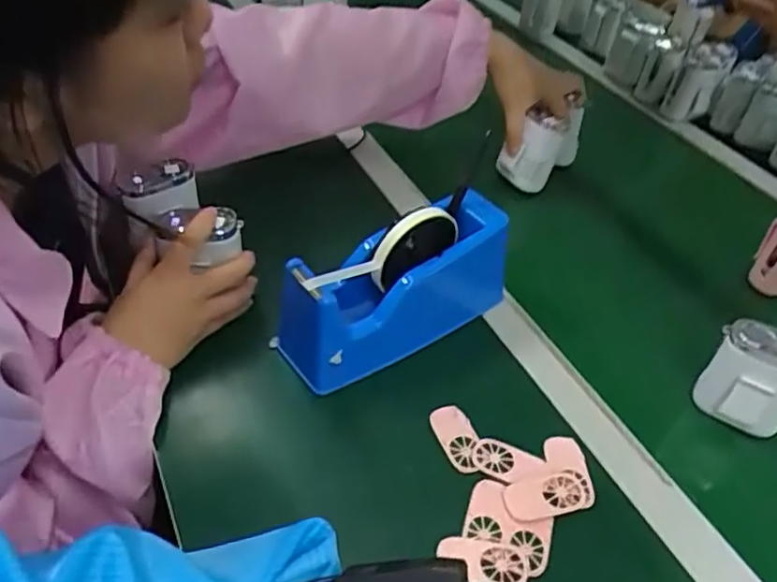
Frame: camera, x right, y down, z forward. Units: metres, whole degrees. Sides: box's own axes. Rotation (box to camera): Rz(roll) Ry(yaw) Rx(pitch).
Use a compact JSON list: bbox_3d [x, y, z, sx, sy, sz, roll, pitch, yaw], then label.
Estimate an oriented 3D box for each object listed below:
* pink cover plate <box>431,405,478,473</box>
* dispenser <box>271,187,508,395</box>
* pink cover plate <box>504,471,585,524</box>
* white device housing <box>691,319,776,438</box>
[{"bbox_3d":[0.053,0.111,0.493,0.028,0.006,0.056,-20,50,-14],"label":"pink cover plate"},{"bbox_3d":[0.010,-0.007,0.537,0.200,0.106,0.067,-21,47,-28],"label":"dispenser"},{"bbox_3d":[0.109,0.143,0.458,0.058,0.004,0.029,-6,42,-14],"label":"pink cover plate"},{"bbox_3d":[0.287,0.068,0.510,0.069,0.075,0.042,33,48,29],"label":"white device housing"}]

